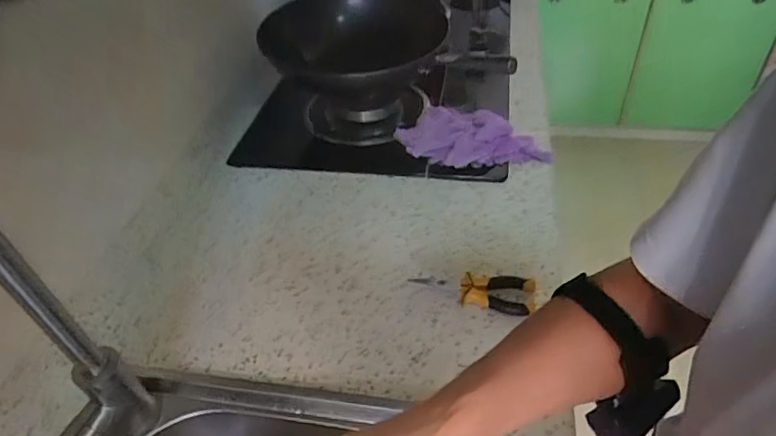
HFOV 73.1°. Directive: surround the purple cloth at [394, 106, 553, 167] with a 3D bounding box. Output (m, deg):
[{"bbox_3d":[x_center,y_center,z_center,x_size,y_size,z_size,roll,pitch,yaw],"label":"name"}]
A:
[{"bbox_3d":[0.142,-0.136,0.878,0.254,0.054,0.128,8,44,12],"label":"purple cloth"}]

